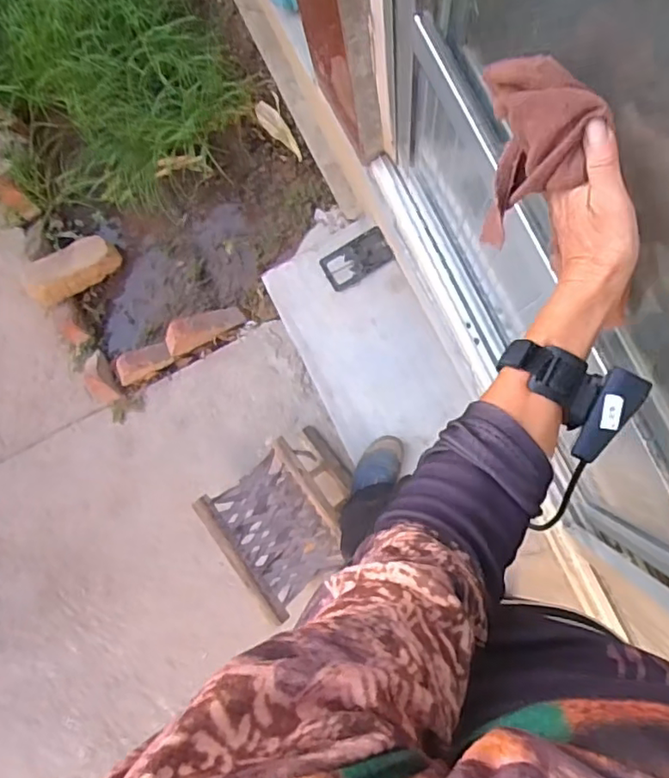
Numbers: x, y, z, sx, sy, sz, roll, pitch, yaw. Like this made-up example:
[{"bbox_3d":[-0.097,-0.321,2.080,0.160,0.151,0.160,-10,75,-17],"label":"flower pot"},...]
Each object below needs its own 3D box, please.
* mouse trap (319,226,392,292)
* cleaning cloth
[{"bbox_3d":[0.052,-0.297,1.342,0.155,0.022,0.085,-28,84,6],"label":"mouse trap"},{"bbox_3d":[0.151,-0.179,0.432,0.071,0.086,0.112,-2,88,8],"label":"cleaning cloth"}]

